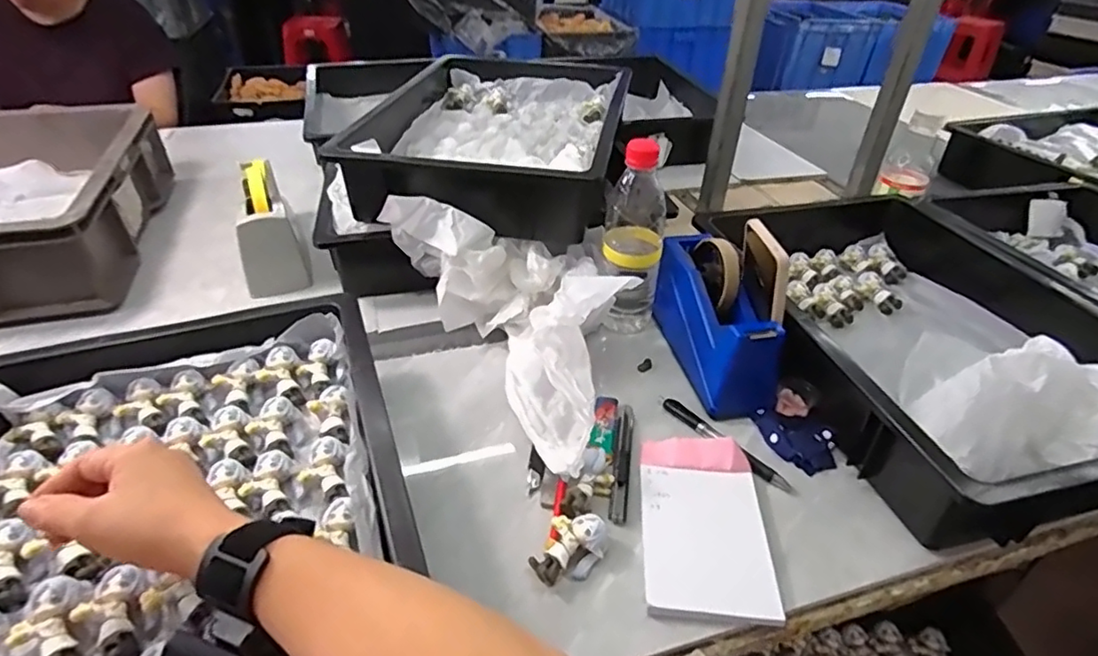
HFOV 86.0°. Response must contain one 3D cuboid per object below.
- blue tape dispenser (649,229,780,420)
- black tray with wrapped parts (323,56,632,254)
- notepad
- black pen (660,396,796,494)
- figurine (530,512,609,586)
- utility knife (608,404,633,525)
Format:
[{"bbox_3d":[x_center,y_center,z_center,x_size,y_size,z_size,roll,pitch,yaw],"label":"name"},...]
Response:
[{"bbox_3d":[0.169,-0.015,0.611,0.068,0.106,0.189,-5,38,-9],"label":"blue tape dispenser"},{"bbox_3d":[-0.072,-0.267,0.810,0.304,0.102,0.466,4,38,3],"label":"black tray with wrapped parts"},{"bbox_3d":[0.125,0.154,0.470,0.097,0.020,0.154,8,45,0],"label":"notepad"},{"bbox_3d":[0.161,0.104,0.550,0.019,0.016,0.146,-27,46,-32],"label":"black pen"},{"bbox_3d":[0.017,0.169,0.449,0.042,0.028,0.056,20,41,22],"label":"figurine"},{"bbox_3d":[0.066,0.115,0.527,0.016,0.010,0.132,7,38,7],"label":"utility knife"}]

